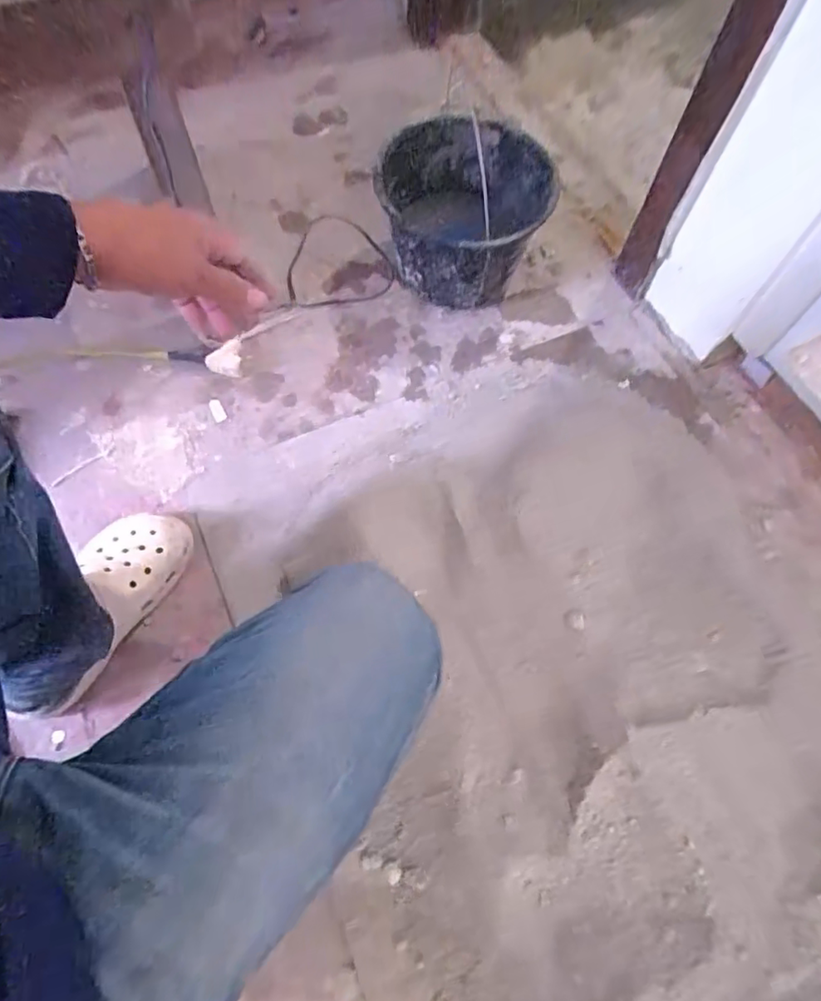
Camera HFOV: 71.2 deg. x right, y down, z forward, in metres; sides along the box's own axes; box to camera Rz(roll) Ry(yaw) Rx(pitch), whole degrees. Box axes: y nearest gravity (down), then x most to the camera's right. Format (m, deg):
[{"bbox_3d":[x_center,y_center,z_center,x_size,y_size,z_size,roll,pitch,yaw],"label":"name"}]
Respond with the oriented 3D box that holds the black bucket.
[{"bbox_3d":[0.079,-0.422,0.872,0.231,0.185,0.263,1,65,-1],"label":"black bucket"}]

